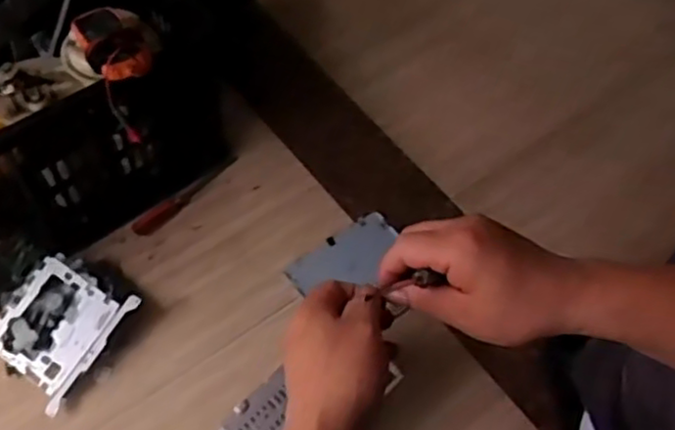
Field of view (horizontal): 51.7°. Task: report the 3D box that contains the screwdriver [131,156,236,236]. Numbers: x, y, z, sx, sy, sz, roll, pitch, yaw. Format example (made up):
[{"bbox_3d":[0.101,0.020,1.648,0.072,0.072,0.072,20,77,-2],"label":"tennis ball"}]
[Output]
[{"bbox_3d":[-0.225,-0.032,1.053,0.026,0.029,0.193,39,66,20],"label":"screwdriver"}]

